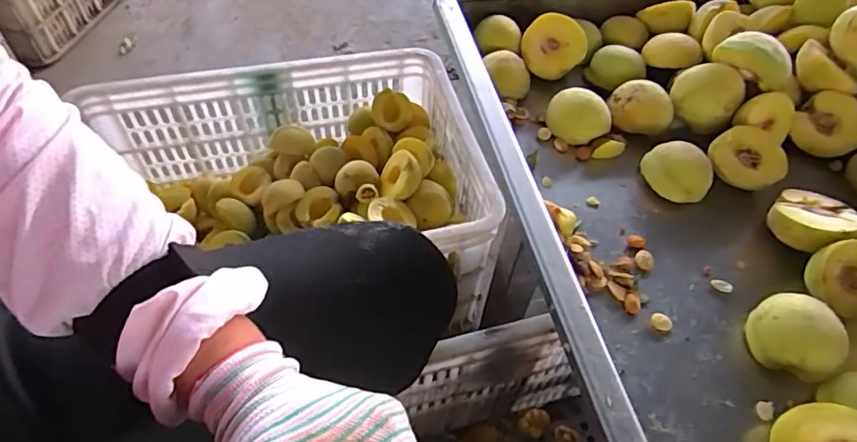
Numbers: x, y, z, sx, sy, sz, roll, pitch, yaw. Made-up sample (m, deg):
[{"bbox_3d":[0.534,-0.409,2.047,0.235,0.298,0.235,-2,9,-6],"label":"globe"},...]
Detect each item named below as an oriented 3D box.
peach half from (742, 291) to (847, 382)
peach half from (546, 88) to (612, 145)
[{"bbox_3d":[0.267,0.081,0.392,0.055,0.033,0.052,17,54,9],"label":"peach half"},{"bbox_3d":[0.145,-0.103,0.519,0.055,0.027,0.051,-8,53,-9],"label":"peach half"}]

